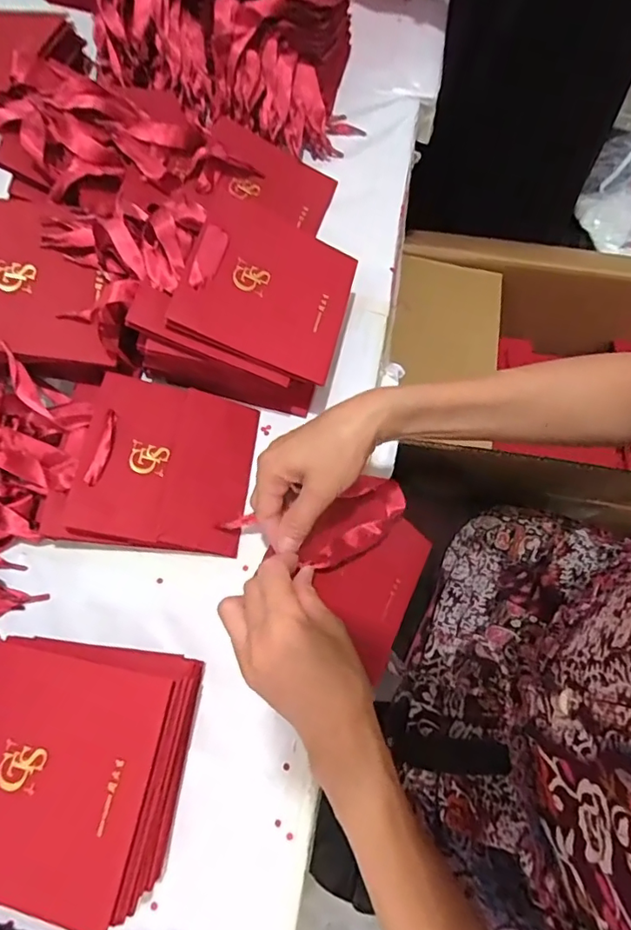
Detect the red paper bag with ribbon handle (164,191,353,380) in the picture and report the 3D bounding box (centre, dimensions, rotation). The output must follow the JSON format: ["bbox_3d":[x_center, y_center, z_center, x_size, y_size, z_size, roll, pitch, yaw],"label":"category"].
[{"bbox_3d":[-0.039,-0.156,0.461,0.139,0.010,0.139,21,70,-18],"label":"red paper bag with ribbon handle"}]

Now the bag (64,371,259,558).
[{"bbox_3d":[-0.125,-0.003,0.455,0.136,0.007,0.138,13,70,-16],"label":"bag"}]

